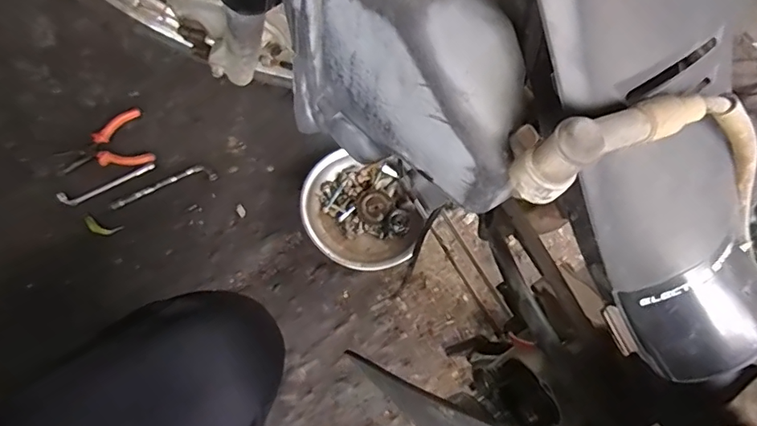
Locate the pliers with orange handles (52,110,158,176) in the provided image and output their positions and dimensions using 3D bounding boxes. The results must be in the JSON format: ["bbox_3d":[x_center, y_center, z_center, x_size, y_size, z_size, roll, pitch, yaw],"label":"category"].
[{"bbox_3d":[-0.465,-0.111,0.833,0.141,0.019,0.110,-22,73,-10],"label":"pliers with orange handles"}]

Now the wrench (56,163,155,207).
[{"bbox_3d":[-0.448,-0.049,0.812,0.155,0.009,0.026,-24,73,-10],"label":"wrench"}]

